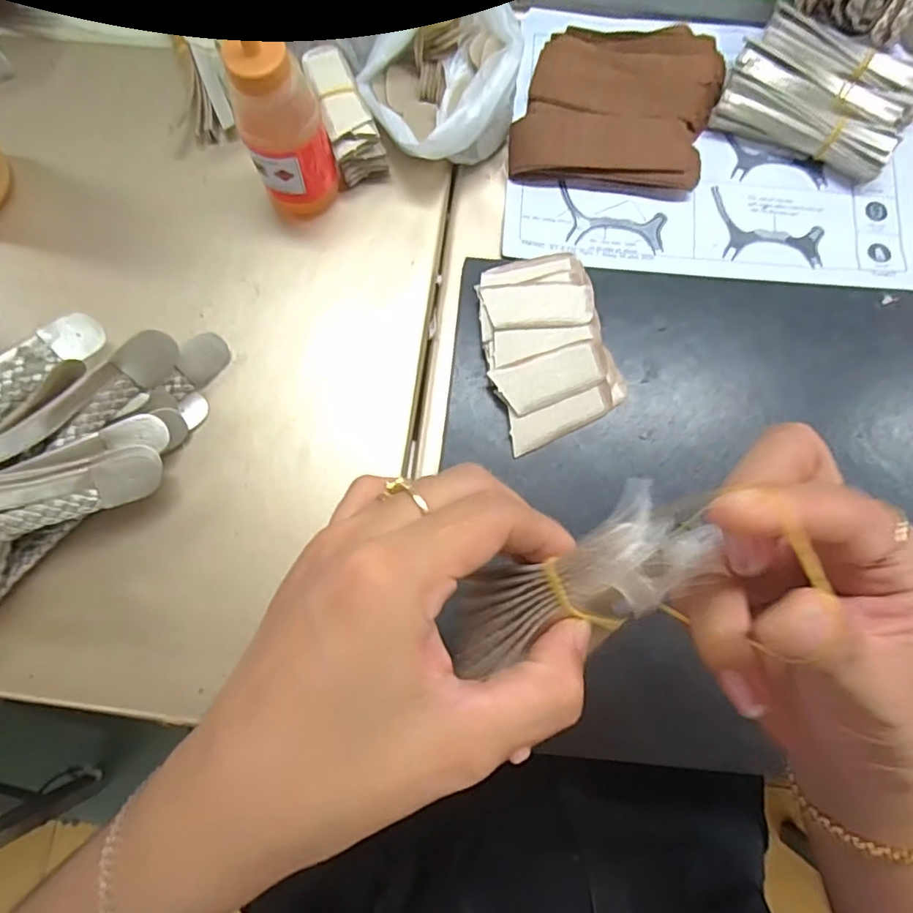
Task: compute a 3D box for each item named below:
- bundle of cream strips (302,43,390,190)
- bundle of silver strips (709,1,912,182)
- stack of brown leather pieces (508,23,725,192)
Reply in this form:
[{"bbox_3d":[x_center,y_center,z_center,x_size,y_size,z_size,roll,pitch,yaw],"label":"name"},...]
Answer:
[{"bbox_3d":[-0.080,-0.239,0.404,0.033,0.046,0.076,-24,80,-5],"label":"bundle of cream strips"},{"bbox_3d":[0.265,-0.264,0.416,0.126,0.031,0.098,25,80,5],"label":"bundle of silver strips"},{"bbox_3d":[0.116,-0.255,0.415,0.141,0.029,0.111,7,79,1],"label":"stack of brown leather pieces"}]

